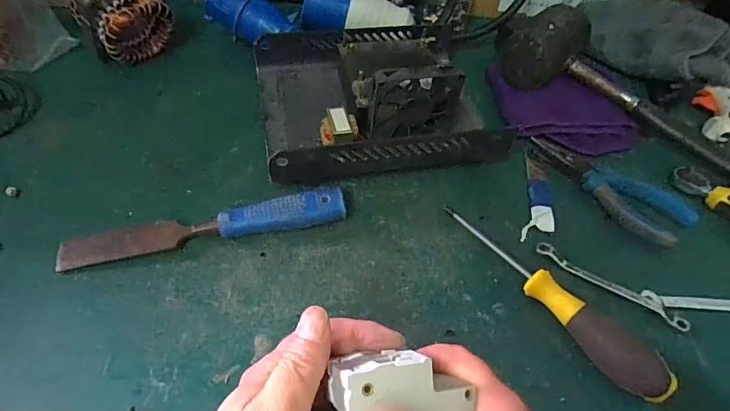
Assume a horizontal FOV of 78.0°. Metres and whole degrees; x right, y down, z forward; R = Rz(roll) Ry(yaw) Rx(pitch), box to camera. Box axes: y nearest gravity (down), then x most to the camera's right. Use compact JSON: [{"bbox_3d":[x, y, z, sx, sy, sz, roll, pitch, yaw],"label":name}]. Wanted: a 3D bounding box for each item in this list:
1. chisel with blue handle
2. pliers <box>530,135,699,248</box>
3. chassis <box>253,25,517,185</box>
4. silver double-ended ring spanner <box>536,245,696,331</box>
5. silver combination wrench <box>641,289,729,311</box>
[{"bbox_3d":[-0.132,0.017,0.374,0.229,0.023,0.029,-8,51,-10],"label":"chisel with blue handle"},{"bbox_3d":[0.224,-0.021,0.425,0.051,0.019,0.153,-36,61,-29],"label":"pliers"},{"bbox_3d":[0.012,-0.124,0.446,0.228,0.079,0.194,-9,52,-11],"label":"chassis"},{"bbox_3d":[0.198,0.064,0.364,0.121,0.008,0.013,30,54,20],"label":"silver double-ended ring spanner"},{"bbox_3d":[0.282,0.079,0.360,0.116,0.004,0.020,2,50,-2],"label":"silver combination wrench"}]

